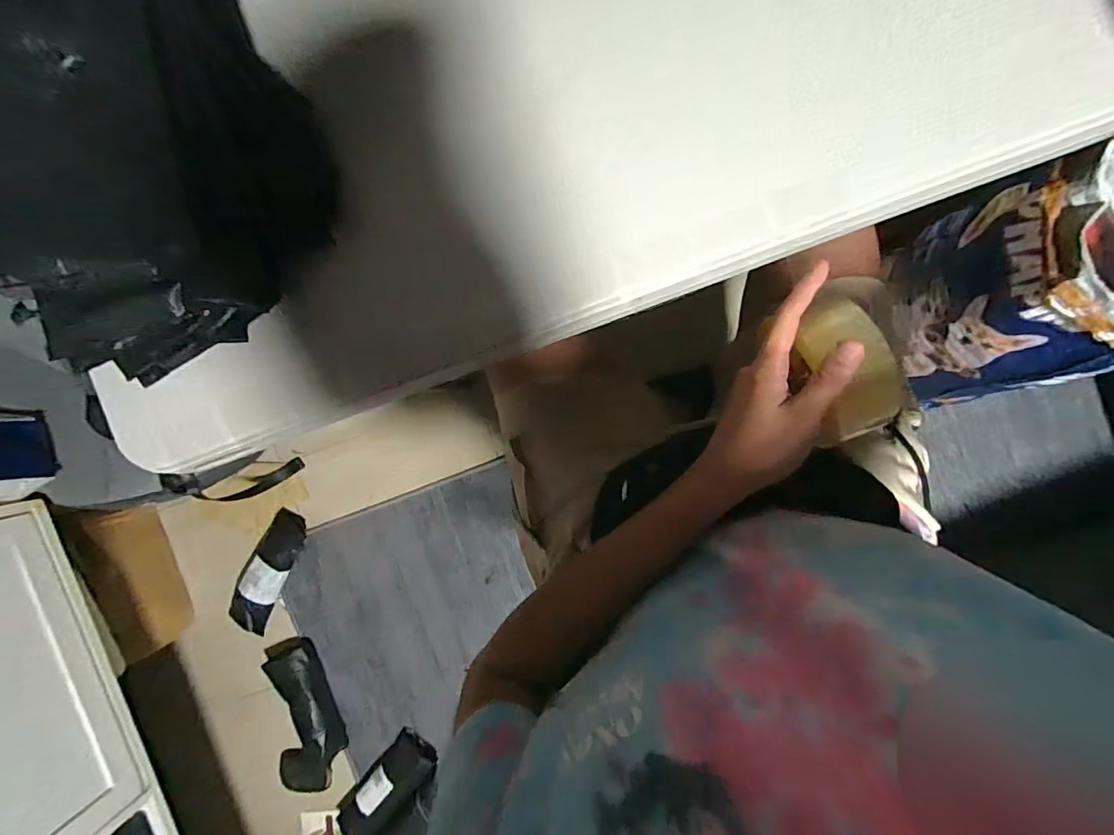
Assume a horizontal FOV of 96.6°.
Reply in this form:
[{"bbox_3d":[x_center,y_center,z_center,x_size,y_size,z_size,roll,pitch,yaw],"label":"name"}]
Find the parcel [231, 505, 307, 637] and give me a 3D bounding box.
[{"bbox_3d":[-0.676,0.360,1.151,0.100,0.054,0.302,27,96,4],"label":"parcel"}]

